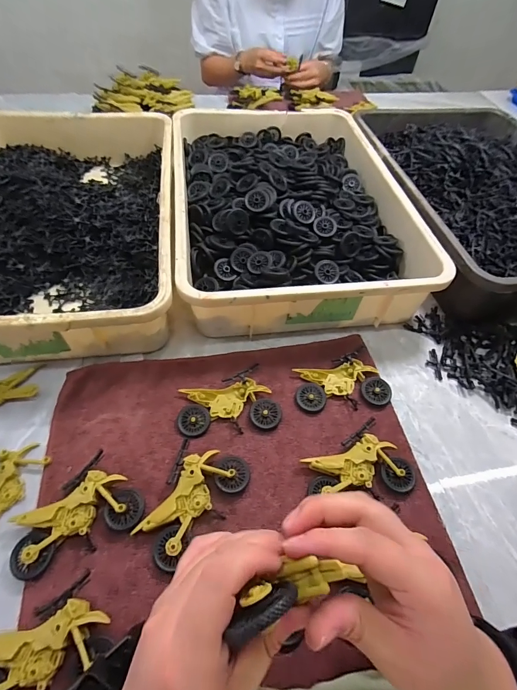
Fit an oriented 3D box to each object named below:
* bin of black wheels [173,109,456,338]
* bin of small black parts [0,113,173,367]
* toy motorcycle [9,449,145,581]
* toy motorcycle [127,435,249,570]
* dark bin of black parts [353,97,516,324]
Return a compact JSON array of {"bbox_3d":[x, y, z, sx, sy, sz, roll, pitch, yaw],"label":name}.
[{"bbox_3d":[0.043,-0.244,0.597,0.355,0.089,0.510,-5,55,-7],"label":"bin of black wheels"},{"bbox_3d":[-0.310,-0.203,0.547,0.354,0.092,0.517,-5,55,-7],"label":"bin of small black parts"},{"bbox_3d":[-0.178,0.168,0.334,0.113,0.021,0.078,-35,63,-25],"label":"toy motorcycle"},{"bbox_3d":[-0.064,0.158,0.347,0.075,0.019,0.112,21,56,11],"label":"toy motorcycle"},{"bbox_3d":[0.407,-0.273,0.632,0.353,0.087,0.508,-7,55,-8],"label":"dark bin of black parts"}]

